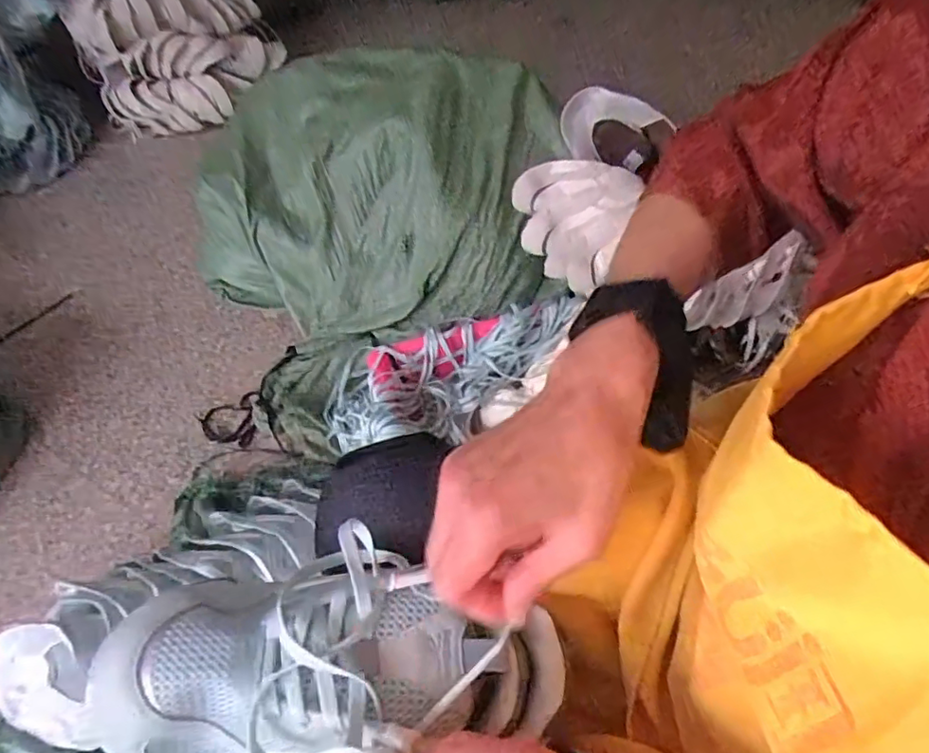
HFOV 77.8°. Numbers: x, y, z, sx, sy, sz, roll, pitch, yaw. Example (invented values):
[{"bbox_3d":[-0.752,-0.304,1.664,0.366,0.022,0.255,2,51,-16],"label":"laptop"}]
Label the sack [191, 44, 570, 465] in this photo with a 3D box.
[{"bbox_3d":[-0.138,-0.245,0.929,0.563,0.392,0.462,-26,54,-17],"label":"sack"}]

